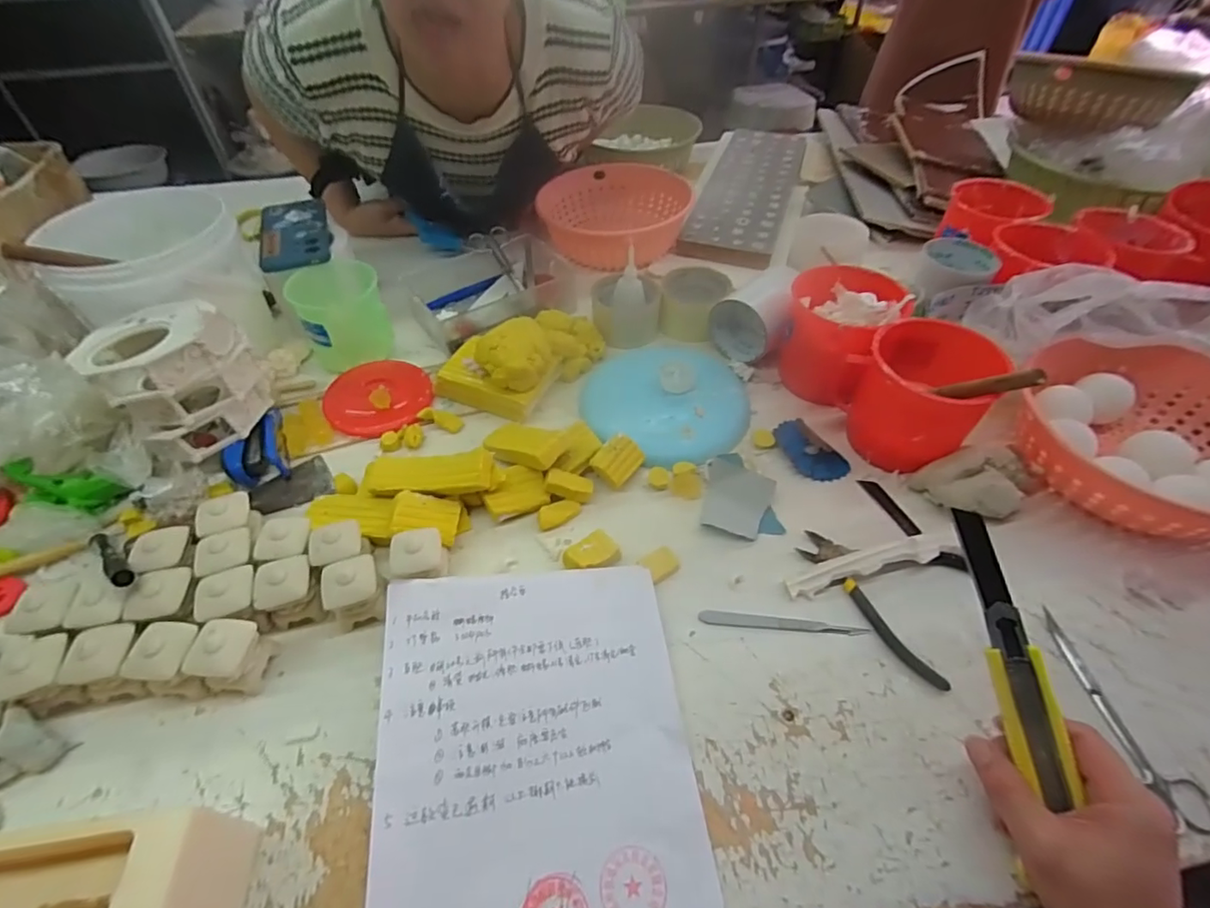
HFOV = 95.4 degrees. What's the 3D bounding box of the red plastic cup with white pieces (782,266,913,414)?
[{"bbox_3d":[0.247,-0.130,0.608,0.123,0.106,0.129,-1,49,1],"label":"red plastic cup with white pieces"}]

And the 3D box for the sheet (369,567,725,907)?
[{"bbox_3d":[-0.041,0.217,0.361,0.203,0.040,0.295,-6,50,-5],"label":"sheet"}]

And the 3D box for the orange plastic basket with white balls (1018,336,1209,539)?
[{"bbox_3d":[0.519,-0.015,0.524,0.215,0.077,0.209,0,50,0],"label":"orange plastic basket with white balls"}]

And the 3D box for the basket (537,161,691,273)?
[{"bbox_3d":[0.013,-0.360,0.853,0.215,0.090,0.230,11,50,11],"label":"basket"}]

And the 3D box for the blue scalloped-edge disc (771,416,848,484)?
[{"bbox_3d":[0.210,-0.006,0.571,0.044,0.013,0.082,-20,52,-16],"label":"blue scalloped-edge disc"}]

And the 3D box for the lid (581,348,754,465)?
[{"bbox_3d":[0.070,-0.067,0.618,0.180,0.015,0.175,0,50,0],"label":"lid"}]

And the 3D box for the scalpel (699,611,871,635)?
[{"bbox_3d":[0.144,0.138,0.449,0.130,0.004,0.012,4,50,4],"label":"scalpel"}]

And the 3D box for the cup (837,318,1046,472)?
[{"bbox_3d":[0.303,-0.058,0.533,0.115,0.134,0.107,0,50,0],"label":"cup"}]

